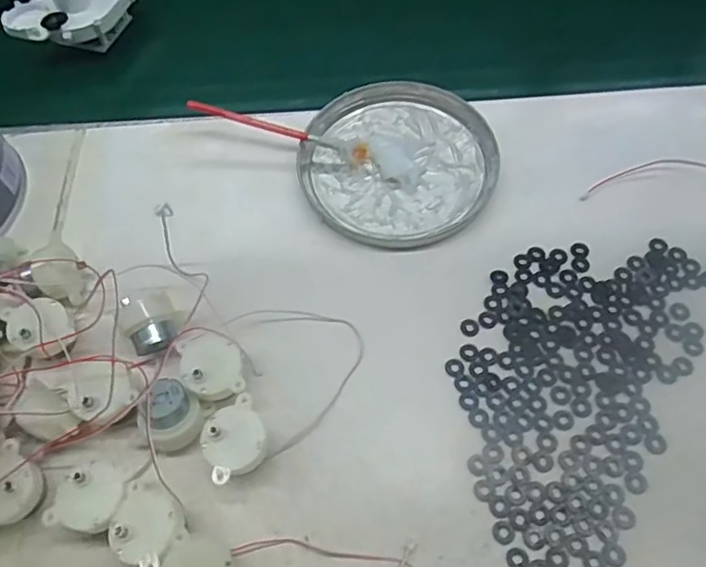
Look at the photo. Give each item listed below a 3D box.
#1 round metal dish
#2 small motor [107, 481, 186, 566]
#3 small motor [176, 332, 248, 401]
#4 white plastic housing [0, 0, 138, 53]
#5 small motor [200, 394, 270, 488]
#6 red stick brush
[{"bbox_3d":[0.030,-0.083,0.402,0.123,0.015,0.128,-1,62,1],"label":"round metal dish"},{"bbox_3d":[-0.097,0.117,0.287,0.034,0.024,0.032,-1,62,1],"label":"small motor"},{"bbox_3d":[-0.075,0.047,0.322,0.031,0.025,0.037,-13,63,-5],"label":"small motor"},{"bbox_3d":[-0.214,-0.217,0.466,0.054,0.052,0.104,38,69,19],"label":"white plastic housing"},{"bbox_3d":[-0.059,0.081,0.304,0.031,0.026,0.038,-26,65,-12],"label":"small motor"},{"bbox_3d":[-0.049,-0.103,0.405,0.126,0.024,0.010,13,63,8],"label":"red stick brush"}]

